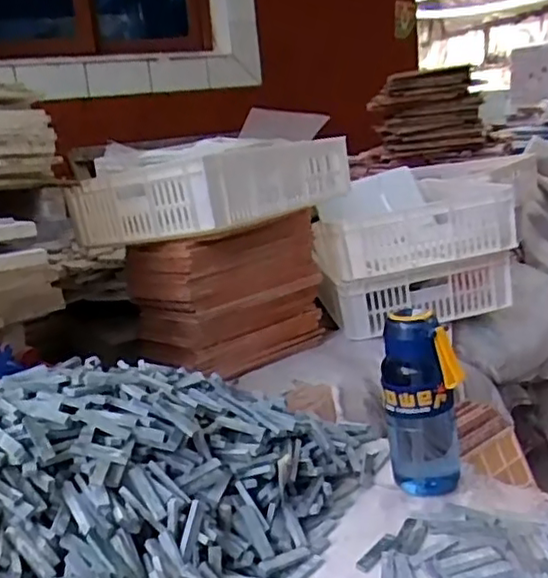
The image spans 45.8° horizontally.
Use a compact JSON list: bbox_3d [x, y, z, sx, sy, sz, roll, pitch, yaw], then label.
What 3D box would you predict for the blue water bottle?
[{"bbox_3d":[0.190,0.137,0.825,0.093,0.222,0.096,-2,15,16],"label":"blue water bottle"}]

